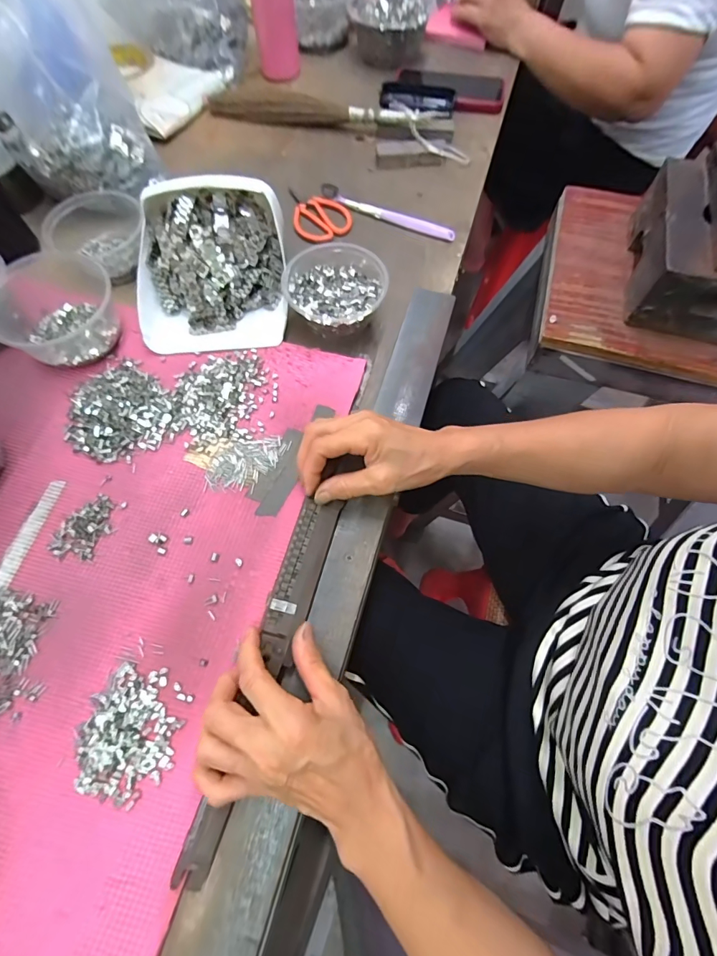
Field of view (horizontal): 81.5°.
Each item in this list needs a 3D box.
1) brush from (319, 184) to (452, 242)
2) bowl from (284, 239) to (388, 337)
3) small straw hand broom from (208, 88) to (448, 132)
[{"bbox_3d":[0.035,-0.333,0.525,0.178,0.013,0.018,25,69,11],"label":"brush"},{"bbox_3d":[-0.024,-0.191,0.438,0.101,0.050,0.092,1,67,-2],"label":"bowl"},{"bbox_3d":[-0.042,-0.520,0.588,0.343,0.026,0.031,7,67,4],"label":"small straw hand broom"}]

